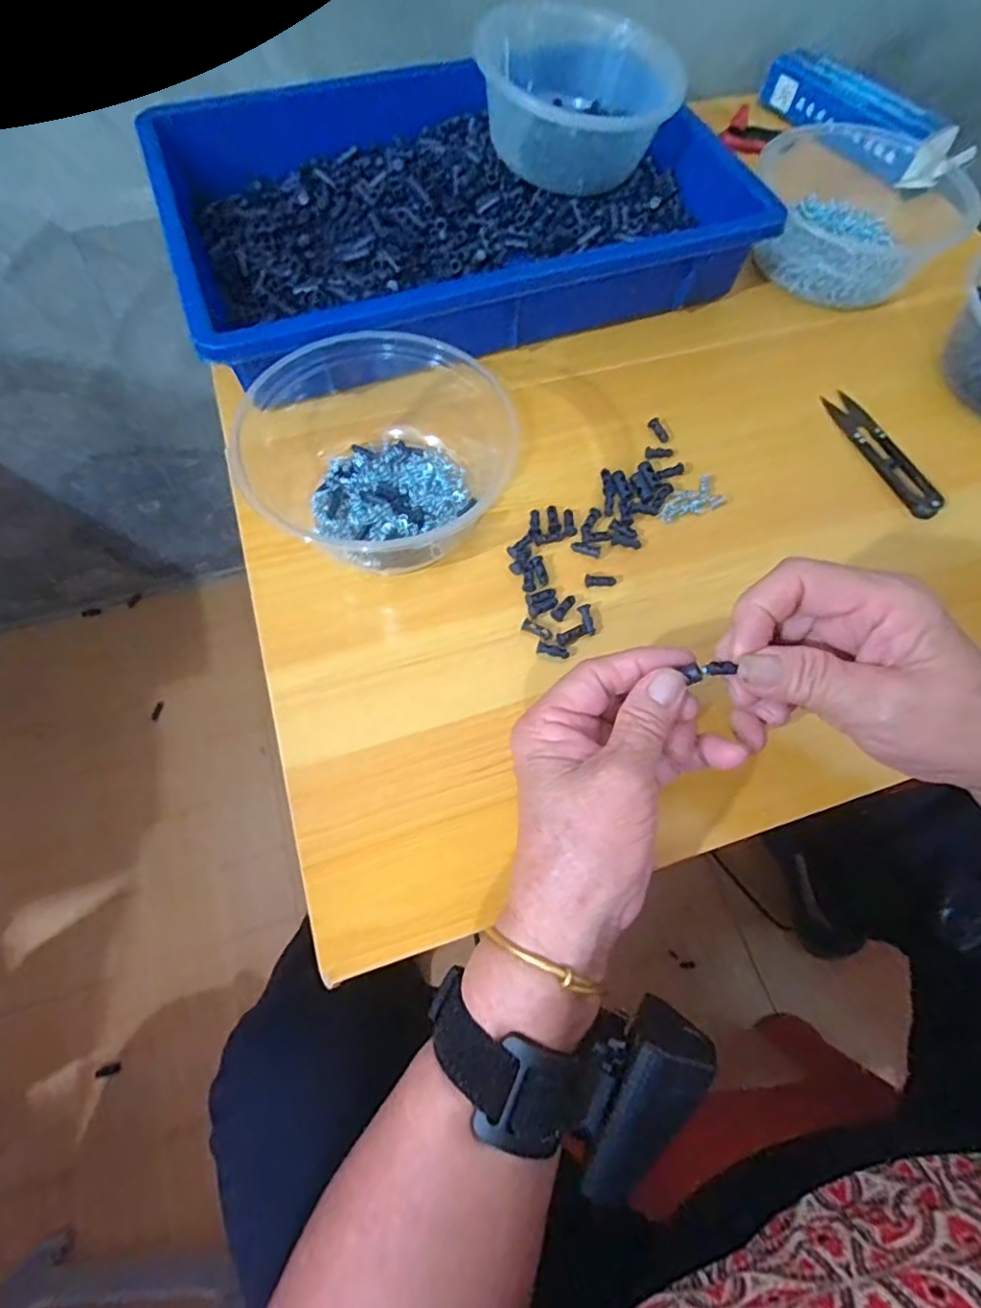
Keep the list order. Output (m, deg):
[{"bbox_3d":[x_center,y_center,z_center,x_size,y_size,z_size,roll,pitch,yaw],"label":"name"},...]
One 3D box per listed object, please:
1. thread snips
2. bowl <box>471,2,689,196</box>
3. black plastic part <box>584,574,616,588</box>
[{"bbox_3d":[0.240,-0.126,0.363,0.022,0.010,0.100,-20,69,-11],"label":"thread snips"},{"bbox_3d":[0.060,-0.383,0.419,0.129,0.060,0.112,24,67,7],"label":"bowl"},{"bbox_3d":[0.060,-0.041,0.323,0.017,0.004,0.007,-4,69,-4],"label":"black plastic part"}]

